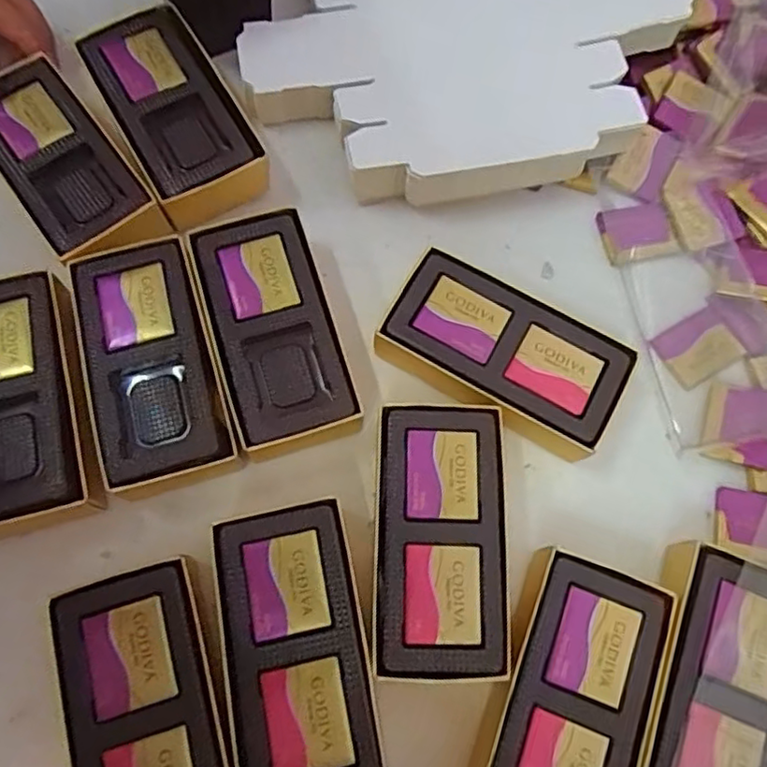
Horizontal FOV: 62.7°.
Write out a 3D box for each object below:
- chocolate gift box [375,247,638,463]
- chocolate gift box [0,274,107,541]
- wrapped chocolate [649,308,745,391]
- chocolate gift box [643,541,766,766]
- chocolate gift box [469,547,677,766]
[{"bbox_3d":[0.058,-0.012,0.312,0.113,0.035,0.062,30,73,7],"label":"chocolate gift box"},{"bbox_3d":[-0.169,0.010,0.293,0.058,0.034,0.117,-17,73,-8],"label":"chocolate gift box"},{"bbox_3d":[0.165,-0.019,0.332,0.038,0.004,0.032,-30,76,-12],"label":"wrapped chocolate"},{"bbox_3d":[0.138,0.132,0.267,0.061,0.031,0.113,21,72,4],"label":"chocolate gift box"},{"bbox_3d":[0.076,0.134,0.265,0.061,0.033,0.113,22,72,4],"label":"chocolate gift box"}]

